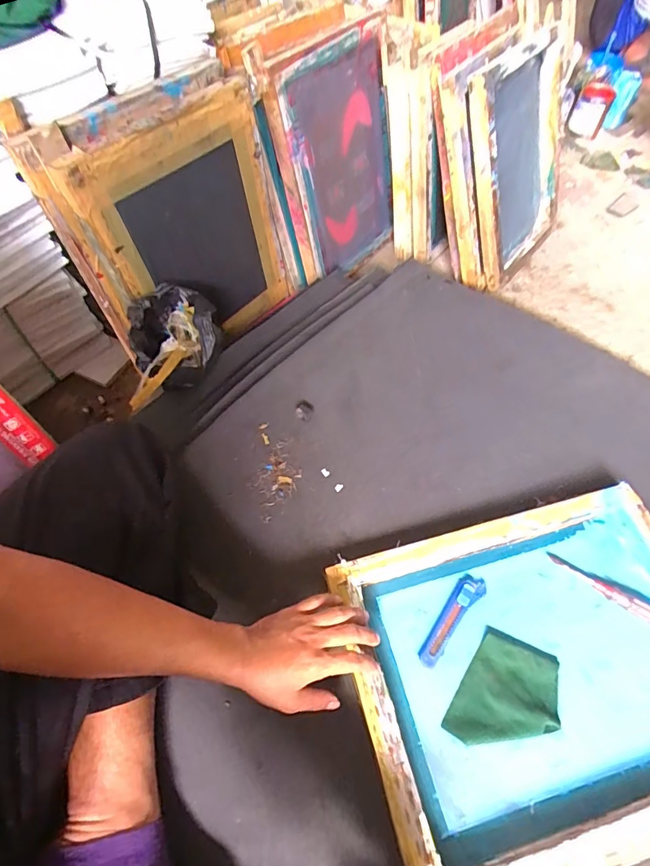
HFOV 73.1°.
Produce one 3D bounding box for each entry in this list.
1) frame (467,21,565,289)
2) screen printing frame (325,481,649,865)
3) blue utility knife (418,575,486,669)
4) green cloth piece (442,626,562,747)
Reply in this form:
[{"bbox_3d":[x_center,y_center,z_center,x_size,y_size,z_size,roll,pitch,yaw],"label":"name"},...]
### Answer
[{"bbox_3d":[0.450,-0.623,1.031,0.053,0.450,0.349,23,61,38],"label":"frame"},{"bbox_3d":[0.266,0.279,0.526,0.446,0.042,0.352,-13,58,-7],"label":"screen printing frame"},{"bbox_3d":[0.164,0.241,0.572,0.030,0.008,0.131,37,65,21],"label":"blue utility knife"},{"bbox_3d":[0.217,0.314,0.521,0.104,0.009,0.136,30,63,18],"label":"green cloth piece"}]

